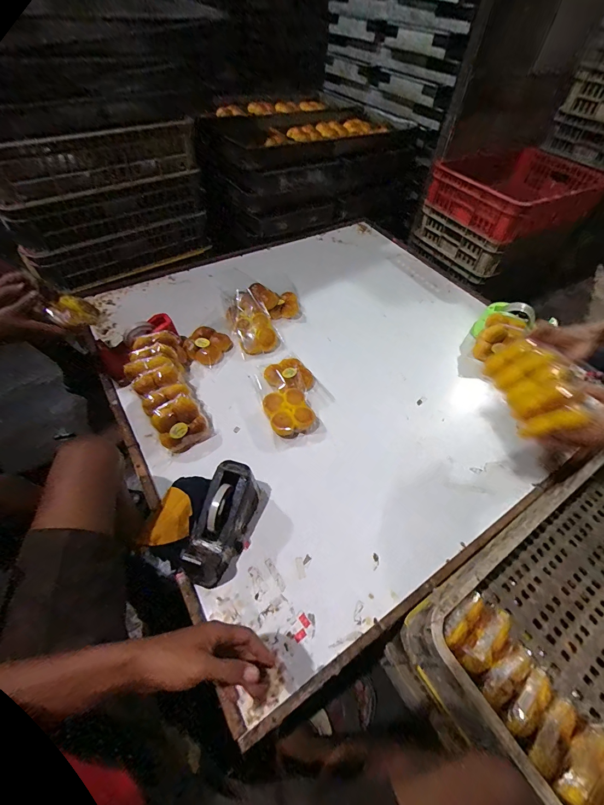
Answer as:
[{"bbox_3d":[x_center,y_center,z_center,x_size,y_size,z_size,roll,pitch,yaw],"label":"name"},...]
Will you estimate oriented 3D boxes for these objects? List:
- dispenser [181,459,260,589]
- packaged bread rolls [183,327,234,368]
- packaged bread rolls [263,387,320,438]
[{"bbox_3d":[-0.150,0.220,0.615,0.091,0.103,0.203,16,54,10],"label":"dispenser"},{"bbox_3d":[-0.264,-0.160,0.925,0.110,0.027,0.112,33,63,-3],"label":"packaged bread rolls"},{"bbox_3d":[-0.028,0.025,0.797,0.110,0.043,0.121,-17,55,-15],"label":"packaged bread rolls"}]

